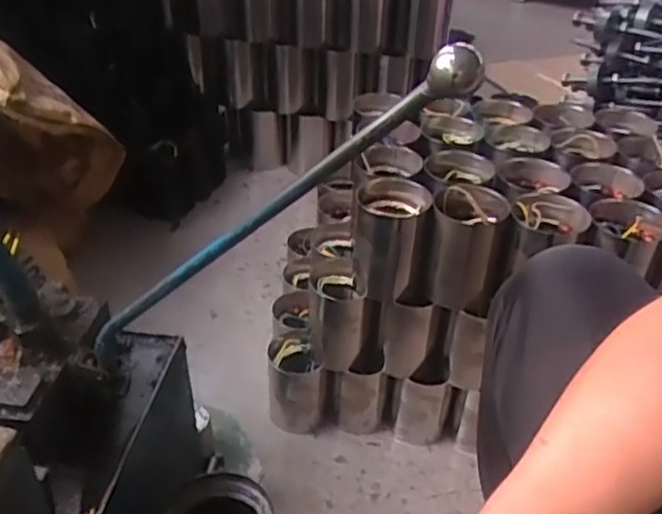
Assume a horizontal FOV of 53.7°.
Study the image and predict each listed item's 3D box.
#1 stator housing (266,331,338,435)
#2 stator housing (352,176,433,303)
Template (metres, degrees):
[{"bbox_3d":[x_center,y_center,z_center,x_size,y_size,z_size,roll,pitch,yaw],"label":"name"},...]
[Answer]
[{"bbox_3d":[-0.048,0.188,0.982,0.096,0.128,0.094,-9,38,-13],"label":"stator housing"},{"bbox_3d":[0.076,-0.016,0.849,0.092,0.140,0.095,5,37,5],"label":"stator housing"}]

